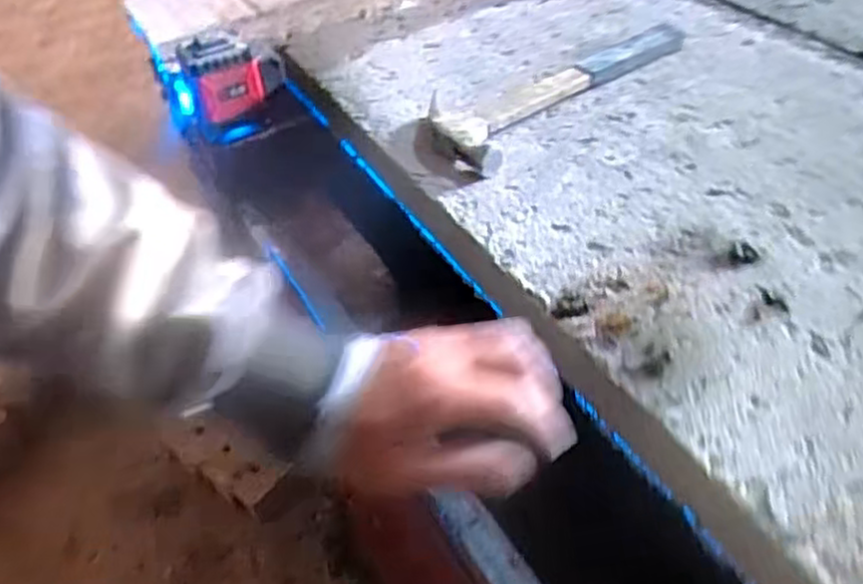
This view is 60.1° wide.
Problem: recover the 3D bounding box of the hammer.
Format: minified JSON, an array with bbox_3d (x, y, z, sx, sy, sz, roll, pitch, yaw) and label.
[{"bbox_3d":[0.131,-0.220,0.779,0.317,0.028,0.101,-37,52,-28],"label":"hammer"}]

